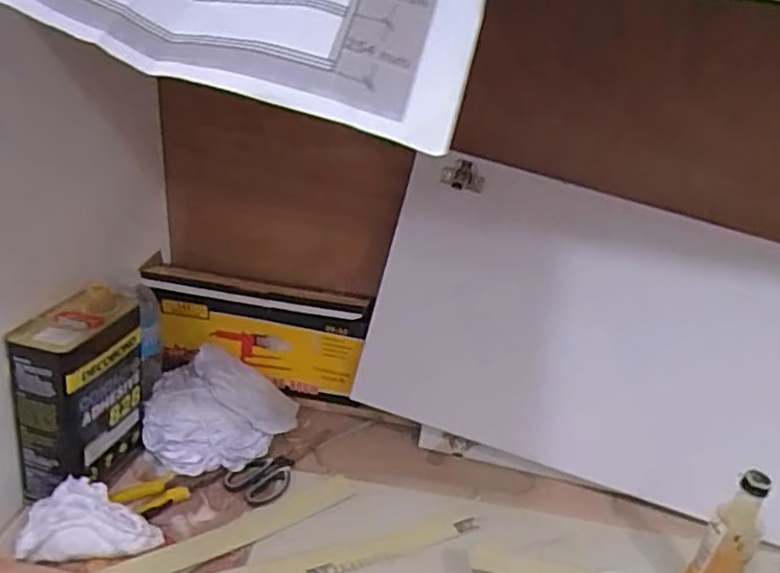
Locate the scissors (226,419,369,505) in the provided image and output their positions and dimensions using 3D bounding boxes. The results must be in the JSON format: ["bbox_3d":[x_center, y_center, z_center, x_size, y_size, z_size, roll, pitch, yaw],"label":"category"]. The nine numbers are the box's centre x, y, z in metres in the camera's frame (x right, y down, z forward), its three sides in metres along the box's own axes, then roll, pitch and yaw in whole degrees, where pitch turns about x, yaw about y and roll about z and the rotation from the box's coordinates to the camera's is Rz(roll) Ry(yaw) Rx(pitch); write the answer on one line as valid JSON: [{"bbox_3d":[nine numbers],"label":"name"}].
[{"bbox_3d":[-0.123,0.266,1.022,0.260,0.016,0.072,-19,38,-39],"label":"scissors"}]

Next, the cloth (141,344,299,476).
[{"bbox_3d":[-0.270,0.194,1.018,0.179,0.113,0.190,22,32,26],"label":"cloth"}]

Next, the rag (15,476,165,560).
[{"bbox_3d":[-0.377,0.294,0.829,0.164,0.062,0.065,2,29,-9],"label":"rag"}]

